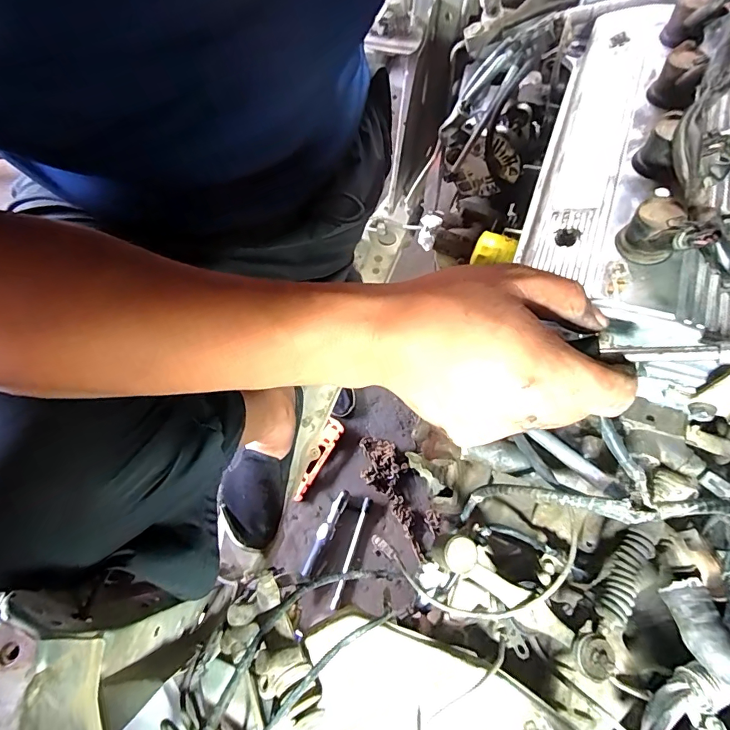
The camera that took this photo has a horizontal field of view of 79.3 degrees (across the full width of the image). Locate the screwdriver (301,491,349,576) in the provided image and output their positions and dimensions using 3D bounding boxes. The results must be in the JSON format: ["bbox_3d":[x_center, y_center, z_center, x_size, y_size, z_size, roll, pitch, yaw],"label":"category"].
[{"bbox_3d":[-0.108,0.434,1.152,0.034,0.028,0.222,26,71,14],"label":"screwdriver"}]

